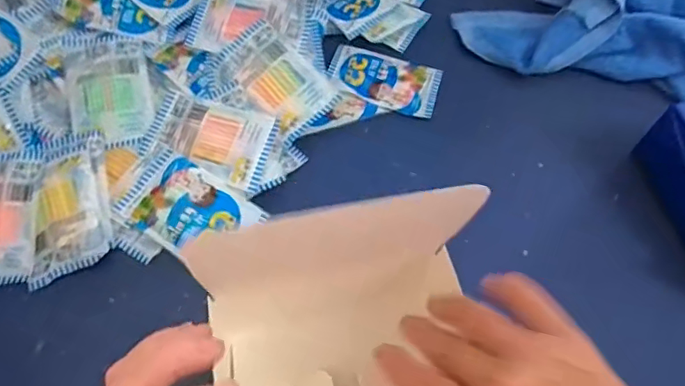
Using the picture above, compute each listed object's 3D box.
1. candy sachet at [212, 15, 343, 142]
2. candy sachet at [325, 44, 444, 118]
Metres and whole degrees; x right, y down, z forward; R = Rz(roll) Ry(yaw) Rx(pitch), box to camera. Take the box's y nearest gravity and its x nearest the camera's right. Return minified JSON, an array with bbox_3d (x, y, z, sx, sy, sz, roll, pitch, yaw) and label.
[{"bbox_3d":[-0.059,-0.097,0.475,0.061,0.008,0.100,-43,81,-7],"label":"candy sachet"},{"bbox_3d":[0.039,-0.108,0.519,0.102,0.010,0.064,15,60,7],"label":"candy sachet"}]

